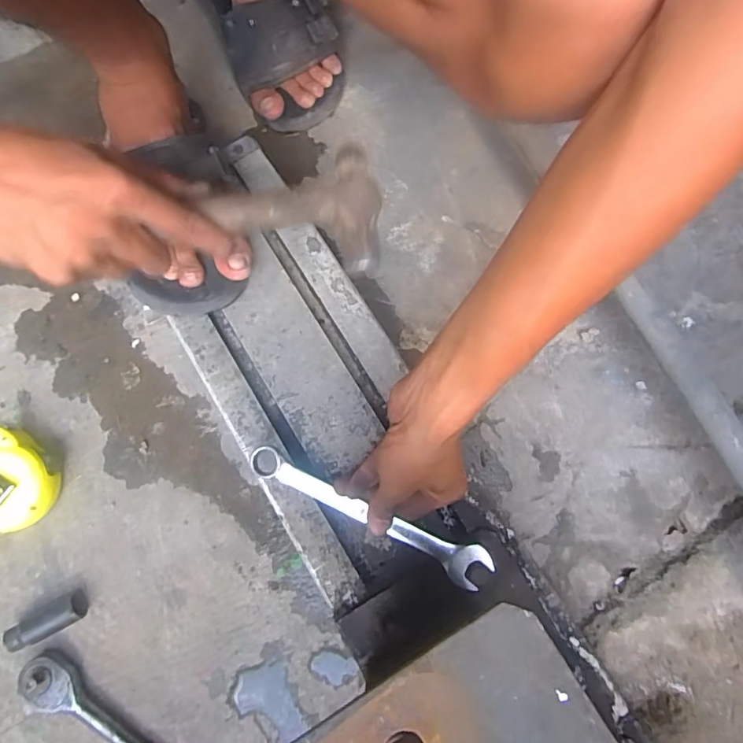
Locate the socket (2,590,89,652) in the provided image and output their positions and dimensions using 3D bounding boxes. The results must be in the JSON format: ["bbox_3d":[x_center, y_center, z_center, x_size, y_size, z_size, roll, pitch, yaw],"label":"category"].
[{"bbox_3d":[-0.284,0.218,0.446,0.062,0.028,0.025,-29,80,-4],"label":"socket"}]

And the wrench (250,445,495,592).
[{"bbox_3d":[-0.004,0.111,0.397,0.199,0.010,0.030,26,80,4],"label":"wrench"}]

